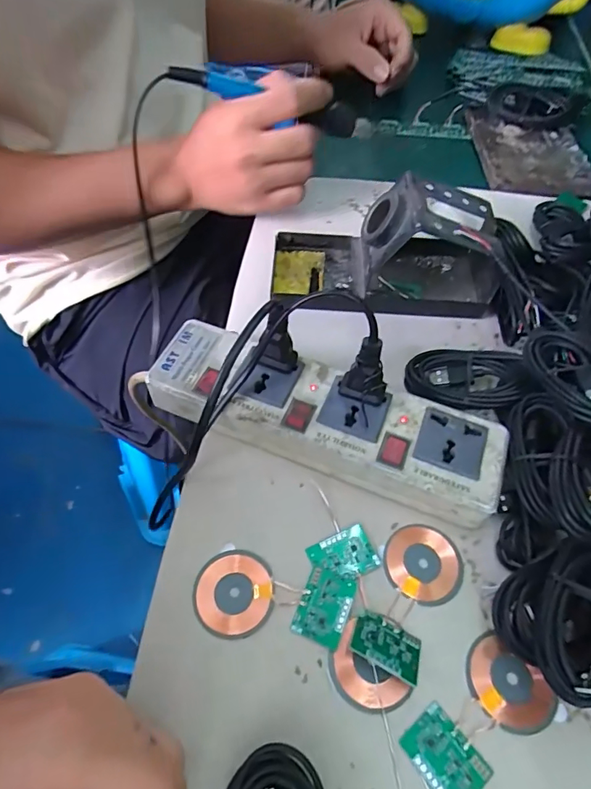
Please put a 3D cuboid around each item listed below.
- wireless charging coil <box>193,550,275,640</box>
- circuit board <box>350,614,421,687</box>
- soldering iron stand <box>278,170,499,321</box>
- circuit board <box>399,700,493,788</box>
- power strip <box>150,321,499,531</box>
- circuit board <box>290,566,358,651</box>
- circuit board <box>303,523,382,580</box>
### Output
[{"bbox_3d":[-0.031,0.102,0.240,0.040,0.005,0.041,1,57,-1],"label":"wireless charging coil"},{"bbox_3d":[0.044,0.119,0.223,0.035,0.004,0.025,30,32,5],"label":"circuit board"},{"bbox_3d":[0.066,-0.112,0.340,0.158,0.070,0.071,2,57,0],"label":"soldering iron stand"},{"bbox_3d":[0.066,0.159,0.205,0.024,0.004,0.034,-34,64,-21],"label":"circuit board"},{"bbox_3d":[0.017,0.014,0.283,0.206,0.032,0.057,20,59,11],"label":"power strip"},{"bbox_3d":[0.015,0.107,0.237,0.026,0.004,0.034,20,59,11],"label":"circuit board"},{"bbox_3d":[0.026,0.087,0.252,0.033,0.004,0.025,-22,60,-14],"label":"circuit board"}]

